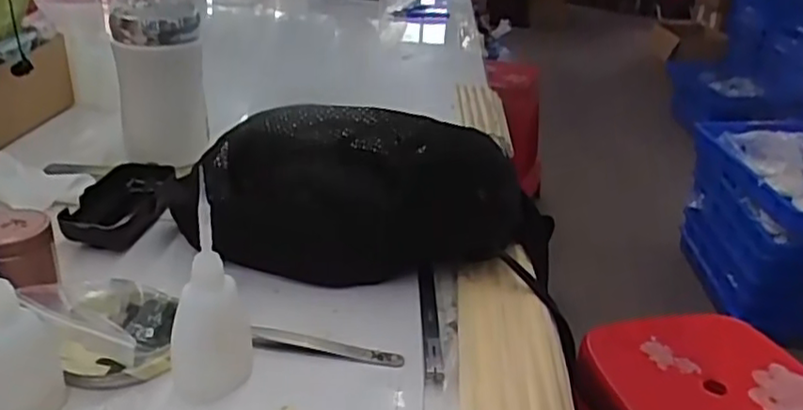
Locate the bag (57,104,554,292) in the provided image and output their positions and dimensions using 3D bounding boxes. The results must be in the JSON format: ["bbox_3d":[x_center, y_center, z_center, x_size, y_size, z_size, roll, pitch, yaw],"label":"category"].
[{"bbox_3d":[-0.062,-0.018,0.495,0.357,0.105,0.115,6,26,3],"label":"bag"}]

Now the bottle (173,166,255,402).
[{"bbox_3d":[-0.103,0.045,0.362,0.044,0.109,0.049,-3,27,-15],"label":"bottle"}]

